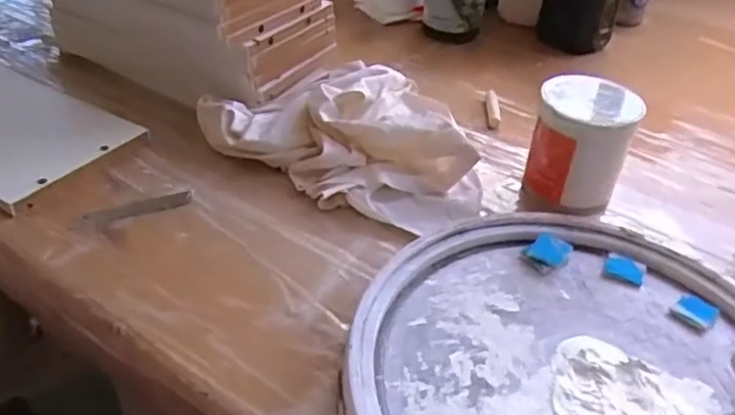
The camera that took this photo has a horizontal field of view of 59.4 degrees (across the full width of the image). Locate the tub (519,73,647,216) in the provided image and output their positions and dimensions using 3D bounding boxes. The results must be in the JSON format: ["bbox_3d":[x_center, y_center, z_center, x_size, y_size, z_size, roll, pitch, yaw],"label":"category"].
[{"bbox_3d":[0.185,-0.052,0.563,0.083,0.098,0.076,23,41,22],"label":"tub"}]

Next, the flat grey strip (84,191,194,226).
[{"bbox_3d":[-0.186,-0.001,0.530,0.086,0.004,0.017,-18,43,-28],"label":"flat grey strip"}]

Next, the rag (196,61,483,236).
[{"bbox_3d":[-0.001,-0.083,0.609,0.263,0.063,0.214,28,43,27],"label":"rag"}]

